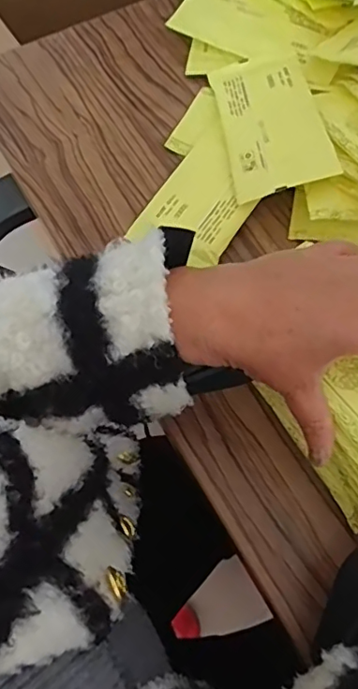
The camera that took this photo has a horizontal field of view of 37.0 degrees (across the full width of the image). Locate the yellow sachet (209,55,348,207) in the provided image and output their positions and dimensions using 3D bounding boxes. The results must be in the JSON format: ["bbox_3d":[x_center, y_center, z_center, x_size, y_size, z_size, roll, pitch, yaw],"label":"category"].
[{"bbox_3d":[0.080,-0.200,0.477,0.084,0.009,0.163,-14,60,11],"label":"yellow sachet"}]

